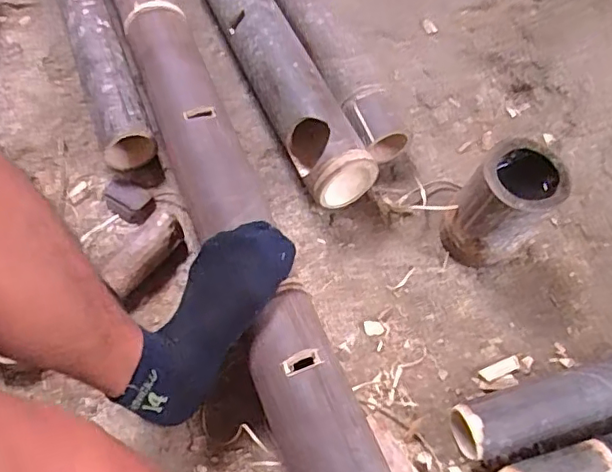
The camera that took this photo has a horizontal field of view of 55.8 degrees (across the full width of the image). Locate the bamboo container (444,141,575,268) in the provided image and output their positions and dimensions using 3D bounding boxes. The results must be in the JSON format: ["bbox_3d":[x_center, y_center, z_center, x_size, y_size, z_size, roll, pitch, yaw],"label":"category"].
[{"bbox_3d":[0.231,-0.031,0.680,0.088,0.155,0.092,2,60,-3],"label":"bamboo container"}]

